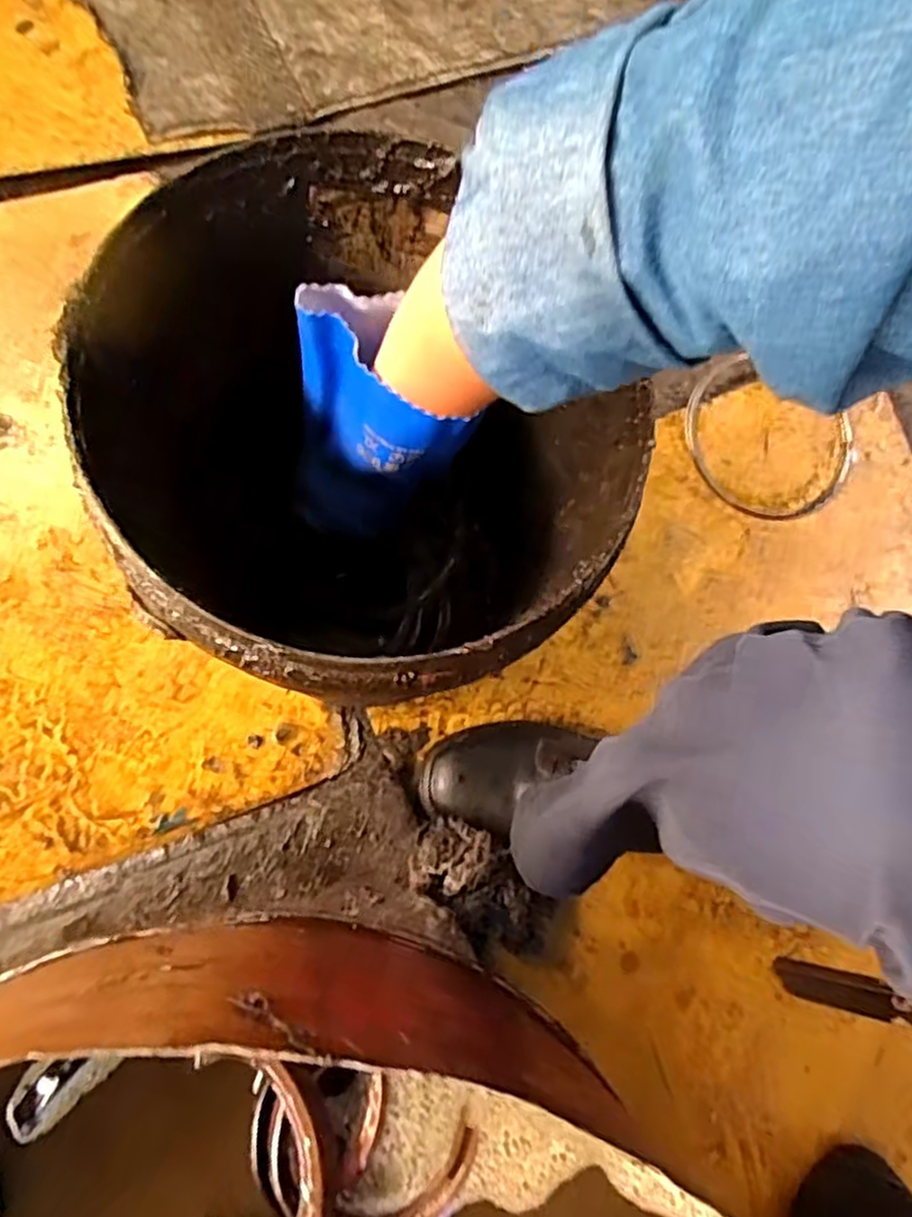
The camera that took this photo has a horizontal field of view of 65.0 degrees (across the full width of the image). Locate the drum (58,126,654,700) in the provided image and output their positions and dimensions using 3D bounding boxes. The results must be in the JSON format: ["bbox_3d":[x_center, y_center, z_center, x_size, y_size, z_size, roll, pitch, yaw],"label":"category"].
[{"bbox_3d":[-0.062,-0.076,0.505,0.271,0.324,0.300,-42,86,-15],"label":"drum"}]

